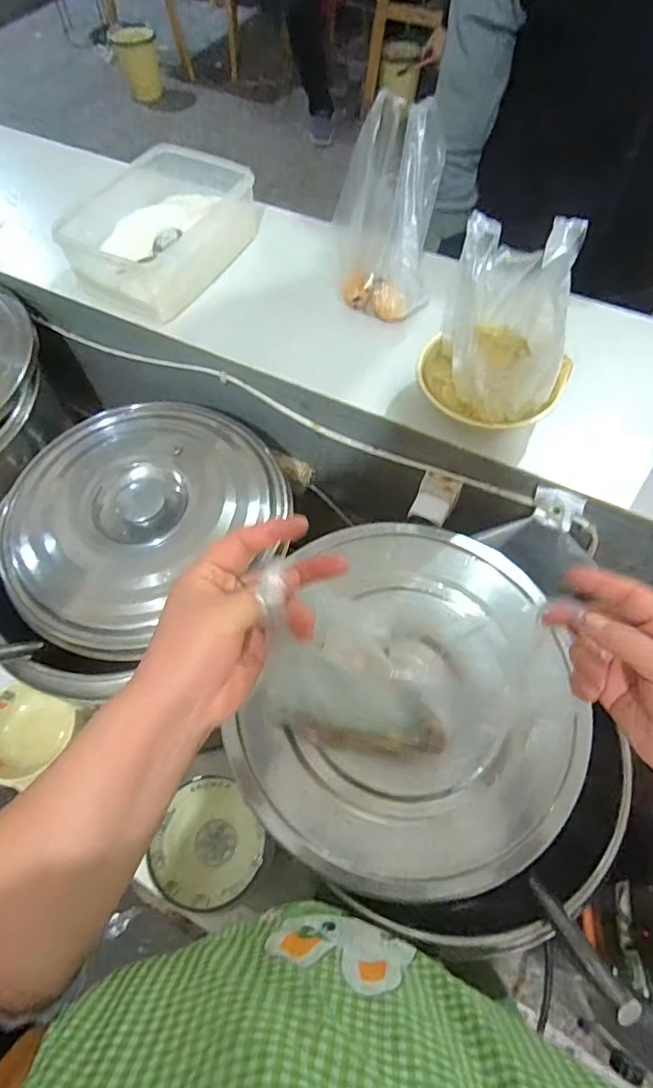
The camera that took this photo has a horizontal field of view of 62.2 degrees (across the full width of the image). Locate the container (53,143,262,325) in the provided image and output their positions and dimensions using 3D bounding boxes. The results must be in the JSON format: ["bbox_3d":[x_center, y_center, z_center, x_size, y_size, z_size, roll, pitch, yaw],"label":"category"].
[{"bbox_3d":[-0.232,-0.444,0.766,0.167,0.089,0.255,28,65,15],"label":"container"}]

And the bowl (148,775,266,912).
[{"bbox_3d":[-0.177,0.447,0.806,0.150,0.054,0.162,0,62,0],"label":"bowl"}]

